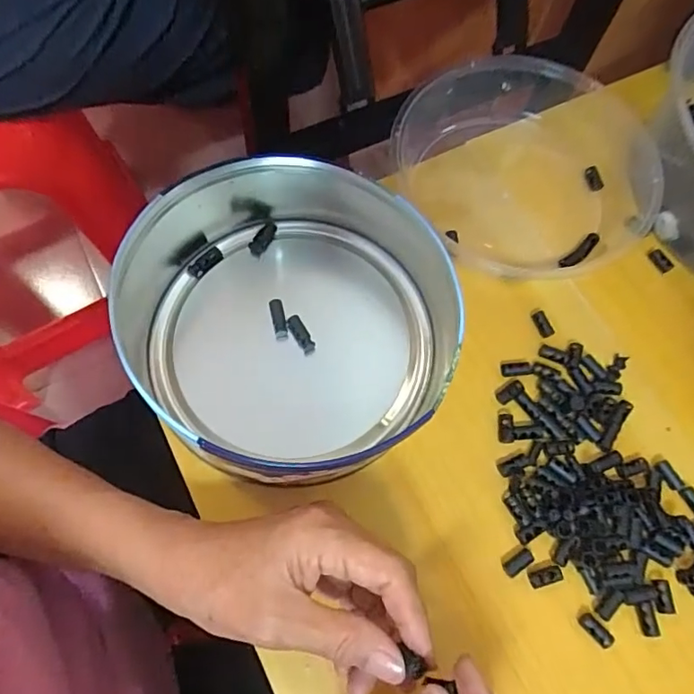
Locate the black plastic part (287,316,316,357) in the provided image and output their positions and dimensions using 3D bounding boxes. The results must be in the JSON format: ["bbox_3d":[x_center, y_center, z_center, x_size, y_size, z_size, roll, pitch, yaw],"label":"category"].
[{"bbox_3d":[-0.031,-0.008,0.349,0.009,0.010,0.028,-27,73,-12],"label":"black plastic part"}]

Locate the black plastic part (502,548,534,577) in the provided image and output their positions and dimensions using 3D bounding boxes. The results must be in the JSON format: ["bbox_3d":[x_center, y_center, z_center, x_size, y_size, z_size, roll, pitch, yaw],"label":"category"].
[{"bbox_3d":[0.102,0.128,0.310,0.018,0.004,0.009,-33,76,-12],"label":"black plastic part"}]

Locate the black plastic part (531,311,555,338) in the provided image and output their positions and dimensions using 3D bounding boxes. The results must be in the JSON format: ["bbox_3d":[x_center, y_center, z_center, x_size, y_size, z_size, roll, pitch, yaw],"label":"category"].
[{"bbox_3d":[0.138,-0.016,0.366,0.009,0.004,0.021,-21,74,-8],"label":"black plastic part"}]

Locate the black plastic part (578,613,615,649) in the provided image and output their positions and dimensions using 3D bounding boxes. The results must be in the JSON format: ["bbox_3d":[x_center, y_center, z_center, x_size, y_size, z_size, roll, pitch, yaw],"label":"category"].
[{"bbox_3d":[0.143,0.162,0.296,0.009,0.004,0.020,-40,77,-13],"label":"black plastic part"}]

